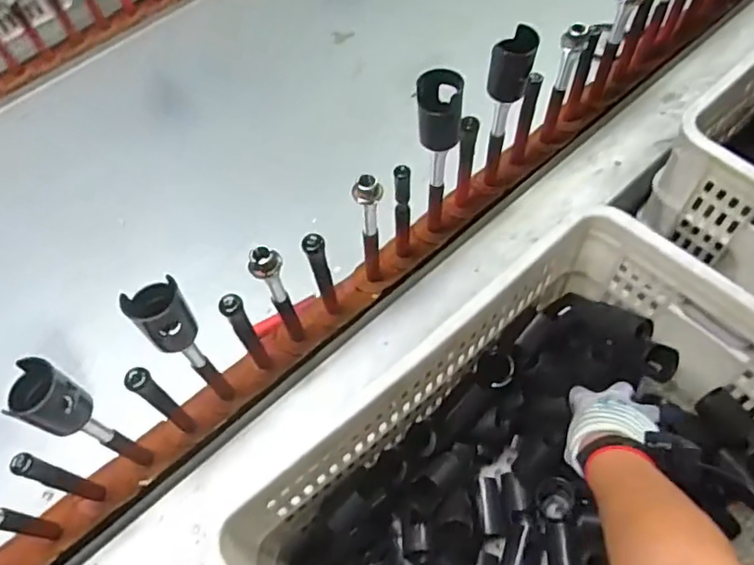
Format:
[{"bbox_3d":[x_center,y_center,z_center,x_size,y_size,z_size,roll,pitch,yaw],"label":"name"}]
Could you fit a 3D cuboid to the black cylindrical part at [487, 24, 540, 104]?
[{"bbox_3d":[0.135,-0.217,0.583,0.041,0.067,0.035,14,63,12],"label":"black cylindrical part"}]

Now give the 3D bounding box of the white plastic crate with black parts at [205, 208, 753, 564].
[{"bbox_3d":[0.167,0.228,0.609,0.524,0.279,0.340,-39,65,-16],"label":"white plastic crate with black parts"}]

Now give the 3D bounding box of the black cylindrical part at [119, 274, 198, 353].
[{"bbox_3d":[-0.168,0.026,0.466,0.040,0.053,0.036,-38,65,-16],"label":"black cylindrical part"}]

